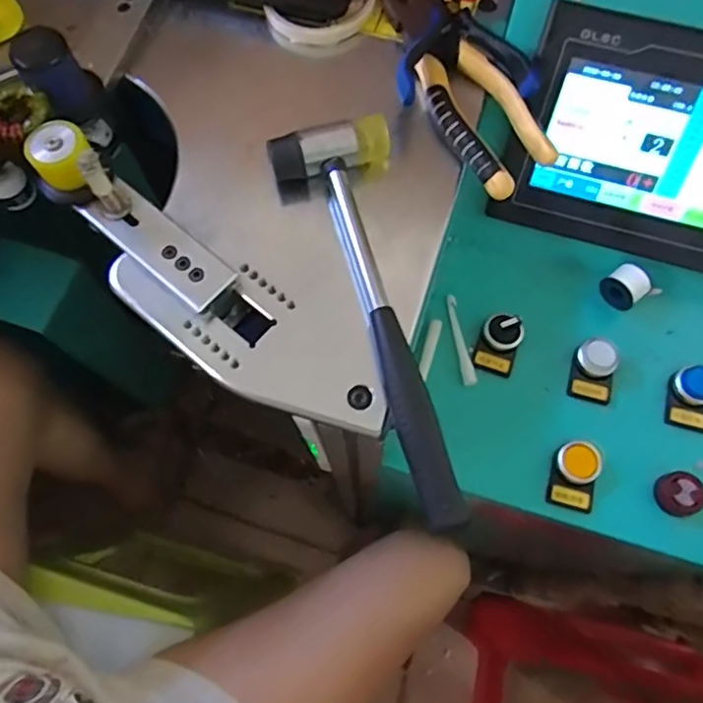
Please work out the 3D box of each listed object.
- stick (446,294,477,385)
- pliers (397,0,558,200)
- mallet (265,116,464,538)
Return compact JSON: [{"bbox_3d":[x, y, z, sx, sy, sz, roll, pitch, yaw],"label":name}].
[{"bbox_3d":[0.082,-0.009,0.443,0.010,0.004,0.071,-9,70,-1],"label":"stick"},{"bbox_3d":[0.078,-0.173,0.391,0.083,0.030,0.141,-32,72,-9],"label":"pliers"},{"bbox_3d":[0.008,-0.022,0.348,0.077,0.036,0.257,-11,70,-2],"label":"mallet"}]

